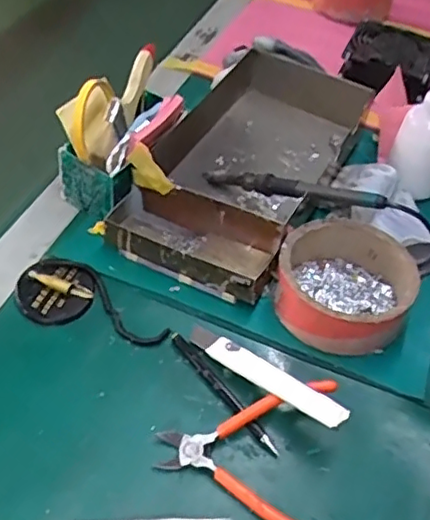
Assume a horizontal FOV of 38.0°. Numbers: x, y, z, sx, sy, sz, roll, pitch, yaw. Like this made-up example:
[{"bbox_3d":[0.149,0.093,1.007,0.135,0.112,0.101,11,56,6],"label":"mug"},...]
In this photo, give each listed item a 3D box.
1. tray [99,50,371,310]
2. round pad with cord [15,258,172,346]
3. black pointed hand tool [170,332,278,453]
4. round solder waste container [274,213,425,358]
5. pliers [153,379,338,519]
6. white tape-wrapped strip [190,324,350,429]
[{"bbox_3d":[0.042,-0.114,0.679,0.162,0.064,0.349,22,49,15],"label":"tray"},{"bbox_3d":[-0.108,0.040,0.556,0.140,0.019,0.065,21,49,14],"label":"round pad with cord"},{"bbox_3d":[0.007,0.106,0.514,0.013,0.008,0.130,-29,56,-28],"label":"black pointed hand tool"},{"bbox_3d":[0.117,0.023,0.567,0.116,0.053,0.115,3,47,-3],"label":"round solder waste container"},{"bbox_3d":[0.026,0.148,0.468,0.135,0.026,0.121,3,47,-3],"label":"pliers"},{"bbox_3d":[0.038,0.091,0.511,0.154,0.011,0.021,26,48,36],"label":"white tape-wrapped strip"}]

